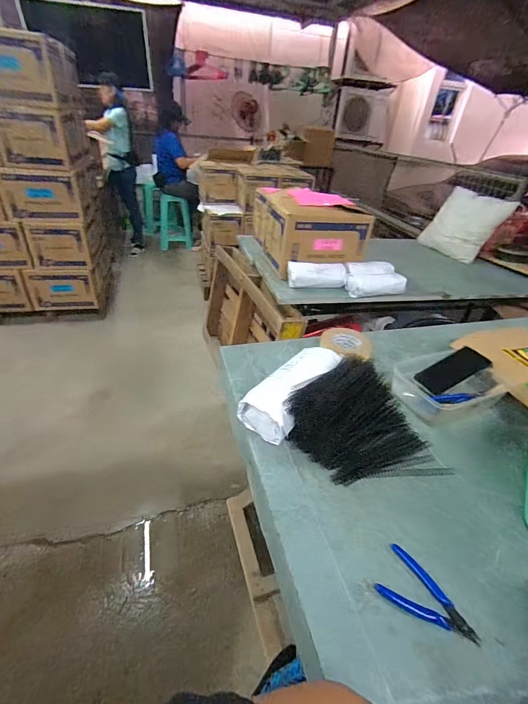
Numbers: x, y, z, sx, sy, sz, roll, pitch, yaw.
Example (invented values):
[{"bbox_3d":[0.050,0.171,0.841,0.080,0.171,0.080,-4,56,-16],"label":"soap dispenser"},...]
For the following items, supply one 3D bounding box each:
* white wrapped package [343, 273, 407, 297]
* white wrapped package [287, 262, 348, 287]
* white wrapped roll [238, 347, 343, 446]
[{"bbox_3d":[0.493,-0.296,1.447,0.254,0.071,0.104,-6,37,-16],"label":"white wrapped package"},{"bbox_3d":[0.234,-0.339,1.457,0.252,0.088,0.077,-1,35,-9],"label":"white wrapped package"},{"bbox_3d":[0.070,0.069,0.682,0.106,0.087,0.249,28,41,28],"label":"white wrapped roll"}]

